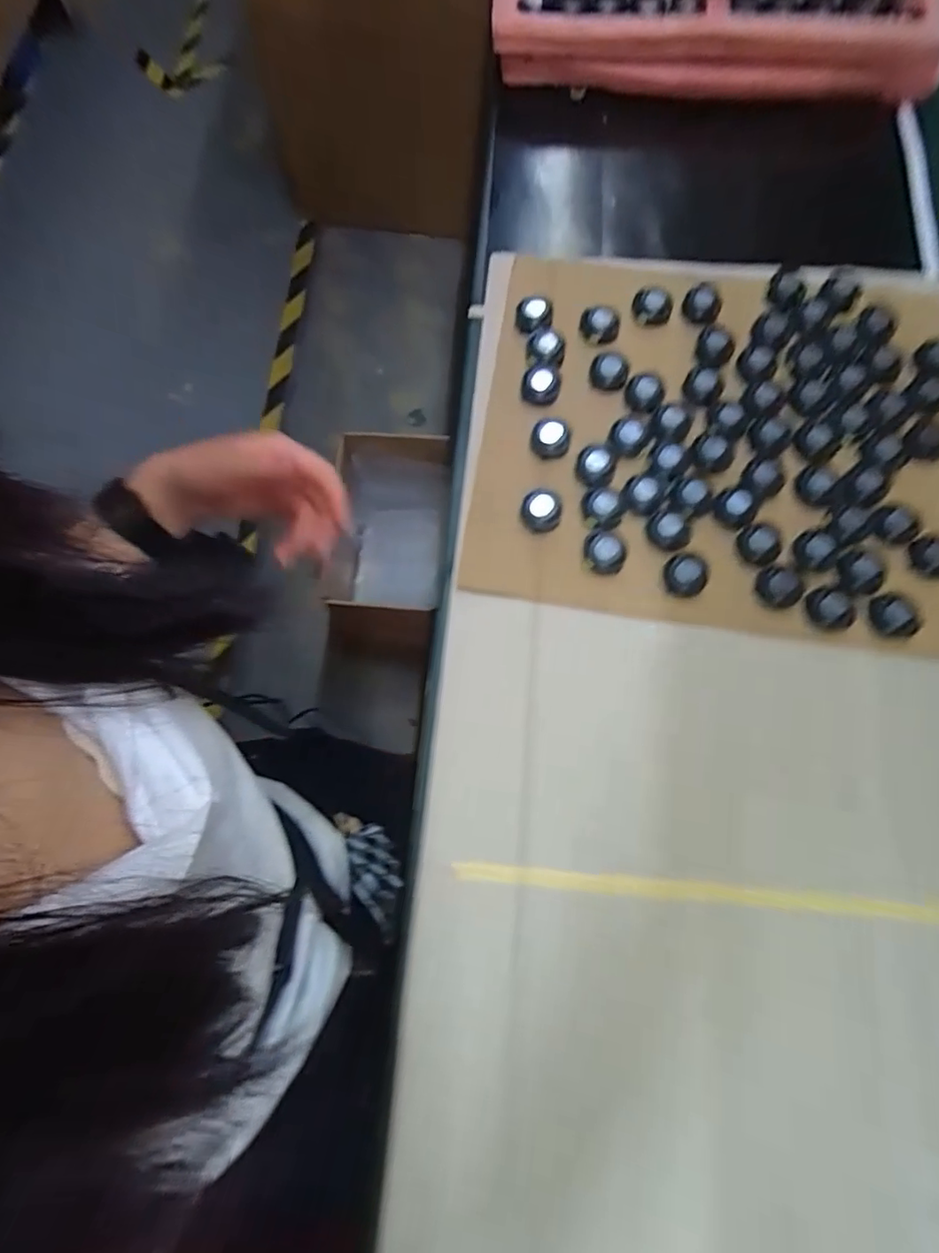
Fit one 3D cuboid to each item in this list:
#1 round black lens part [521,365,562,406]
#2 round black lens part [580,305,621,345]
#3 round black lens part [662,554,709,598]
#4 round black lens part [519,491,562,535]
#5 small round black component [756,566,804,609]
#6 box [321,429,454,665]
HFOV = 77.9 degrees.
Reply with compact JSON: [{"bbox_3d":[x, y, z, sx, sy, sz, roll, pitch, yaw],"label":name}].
[{"bbox_3d":[0.053,-0.179,0.433,0.028,0.011,0.030,0,74,1],"label":"round black lens part"},{"bbox_3d":[0.101,-0.230,0.448,0.029,0.013,0.029,0,74,1],"label":"round black lens part"},{"bbox_3d":[0.144,-0.034,0.386,0.027,0.010,0.027,0,74,1],"label":"round black lens part"},{"bbox_3d":[0.050,-0.080,0.402,0.027,0.013,0.027,12,75,5],"label":"round black lens part"},{"bbox_3d":[0.207,-0.026,0.388,0.028,0.010,0.029,0,74,1],"label":"small round black component"},{"bbox_3d":[-0.125,-0.130,0.950,0.163,0.197,0.295,5,74,1],"label":"box"}]

